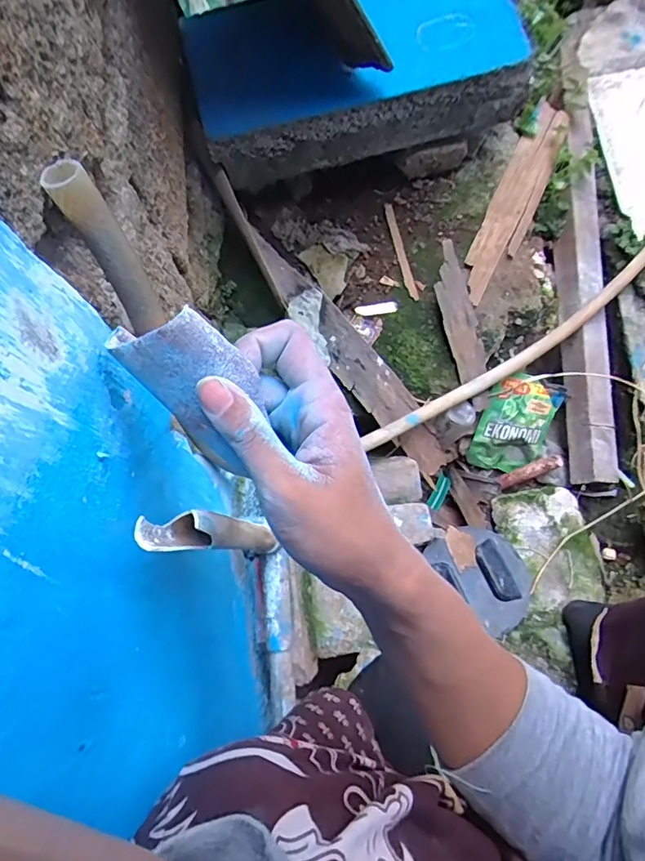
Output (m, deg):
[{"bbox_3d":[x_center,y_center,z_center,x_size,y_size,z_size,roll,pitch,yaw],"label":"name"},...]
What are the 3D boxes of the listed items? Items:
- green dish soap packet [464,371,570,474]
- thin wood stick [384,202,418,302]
[{"bbox_3d":[0.279,-0.005,0.734,0.099,0.033,0.148,17,108,2],"label":"green dish soap packet"},{"bbox_3d":[0.112,-0.255,0.722,0.012,0.012,0.152,-13,75,-1],"label":"thin wood stick"}]

